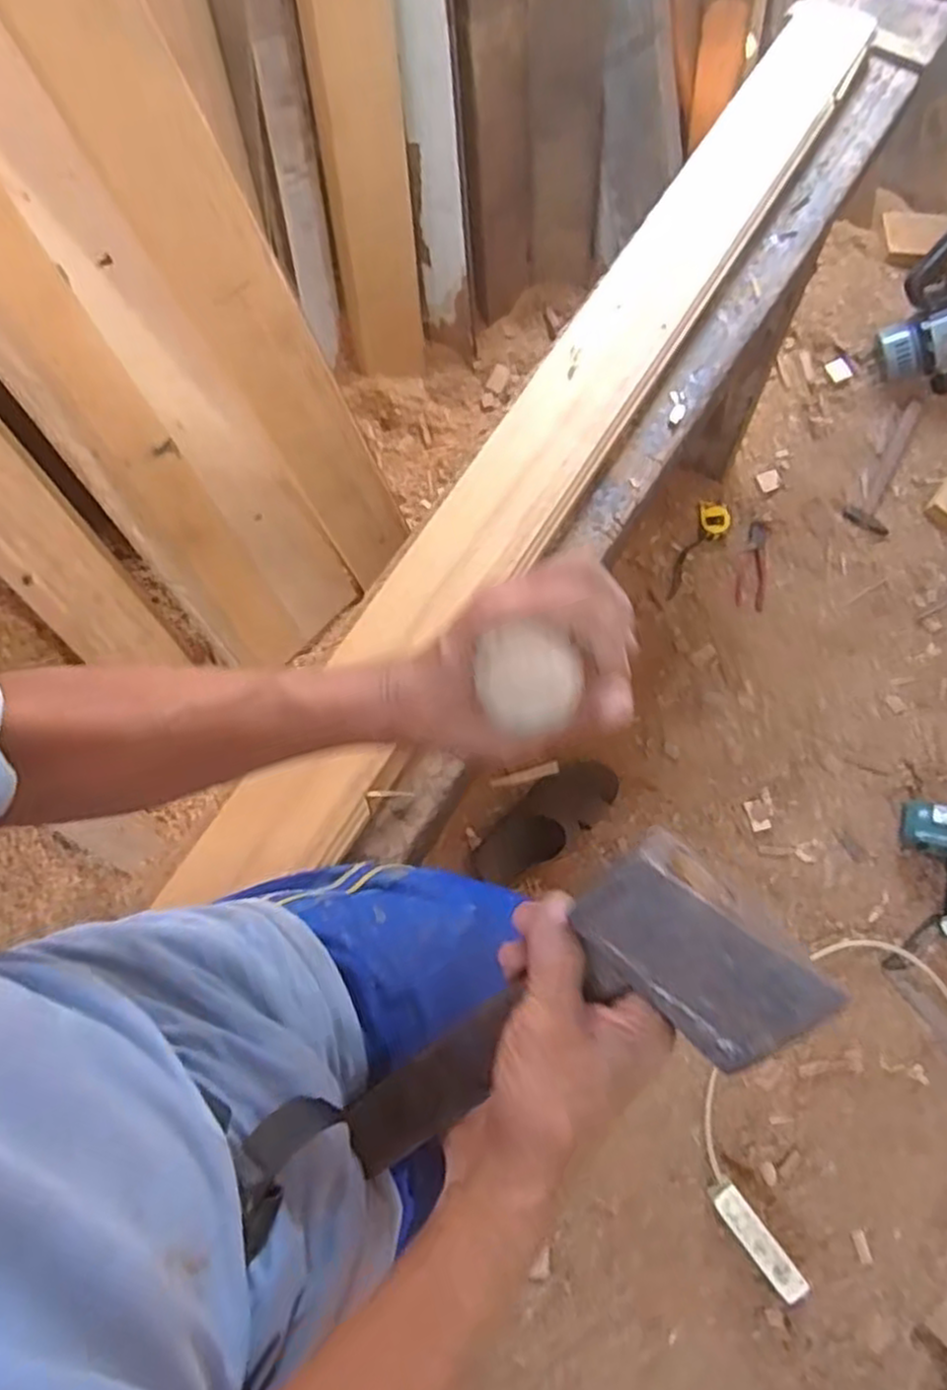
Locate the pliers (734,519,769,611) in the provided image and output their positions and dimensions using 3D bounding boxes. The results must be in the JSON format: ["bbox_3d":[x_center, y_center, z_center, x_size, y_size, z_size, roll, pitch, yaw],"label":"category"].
[{"bbox_3d":[0.526,-0.241,1.417,0.057,0.019,0.162,7,90,1],"label":"pliers"}]

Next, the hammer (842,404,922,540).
[{"bbox_3d":[0.800,-0.432,1.435,0.085,0.026,0.280,30,76,7],"label":"hammer"}]

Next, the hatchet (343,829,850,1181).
[{"bbox_3d":[0.027,0.185,0.410,0.309,0.030,0.104,-41,75,33],"label":"hatchet"}]

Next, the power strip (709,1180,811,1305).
[{"bbox_3d":[0.393,0.754,1.044,0.041,0.028,0.155,-36,64,-10],"label":"power strip"}]

